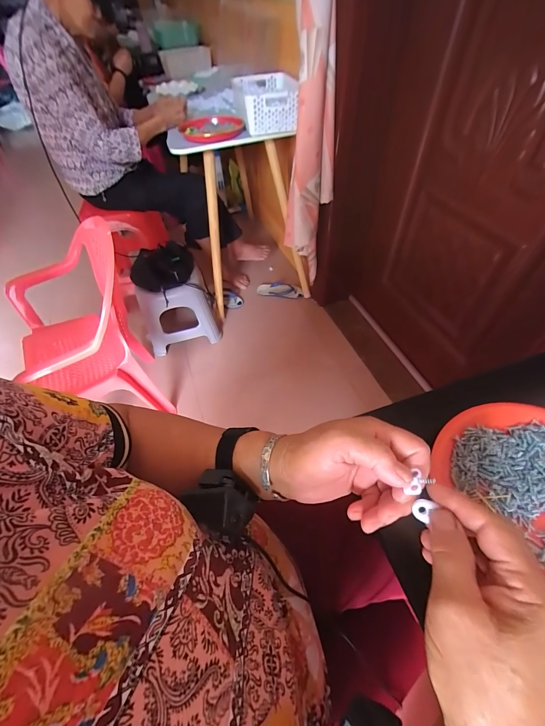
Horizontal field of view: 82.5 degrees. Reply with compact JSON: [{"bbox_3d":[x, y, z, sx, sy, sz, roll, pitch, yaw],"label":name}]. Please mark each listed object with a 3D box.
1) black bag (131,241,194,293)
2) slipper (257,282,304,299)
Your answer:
[{"bbox_3d":[-0.448,-0.380,1.261,0.246,0.087,0.218,-9,52,-4],"label":"black bag"},{"bbox_3d":[0.044,-0.392,1.675,0.249,0.044,0.110,11,53,11],"label":"slipper"}]

